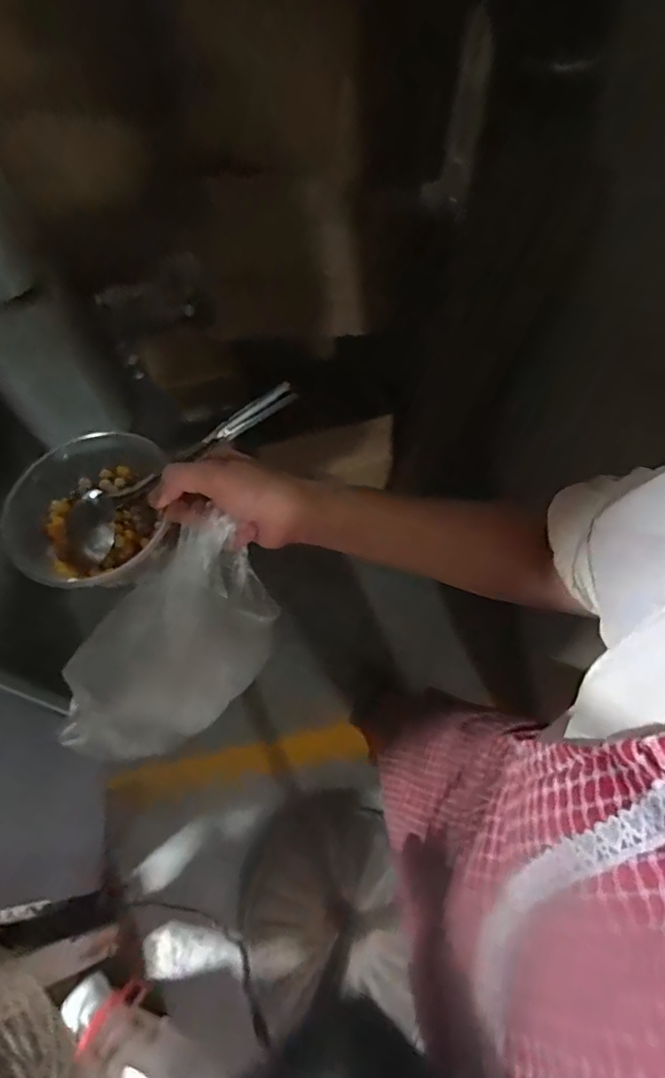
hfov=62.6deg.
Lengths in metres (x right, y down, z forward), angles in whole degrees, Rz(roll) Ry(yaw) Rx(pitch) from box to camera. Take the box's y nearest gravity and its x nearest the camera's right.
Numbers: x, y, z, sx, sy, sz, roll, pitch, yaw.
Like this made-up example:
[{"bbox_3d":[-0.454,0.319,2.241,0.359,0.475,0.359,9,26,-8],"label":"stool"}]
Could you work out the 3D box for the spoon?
[{"bbox_3d":[-0.123,-0.064,0.446,0.210,0.027,0.047,-35,66,-6],"label":"spoon"}]

